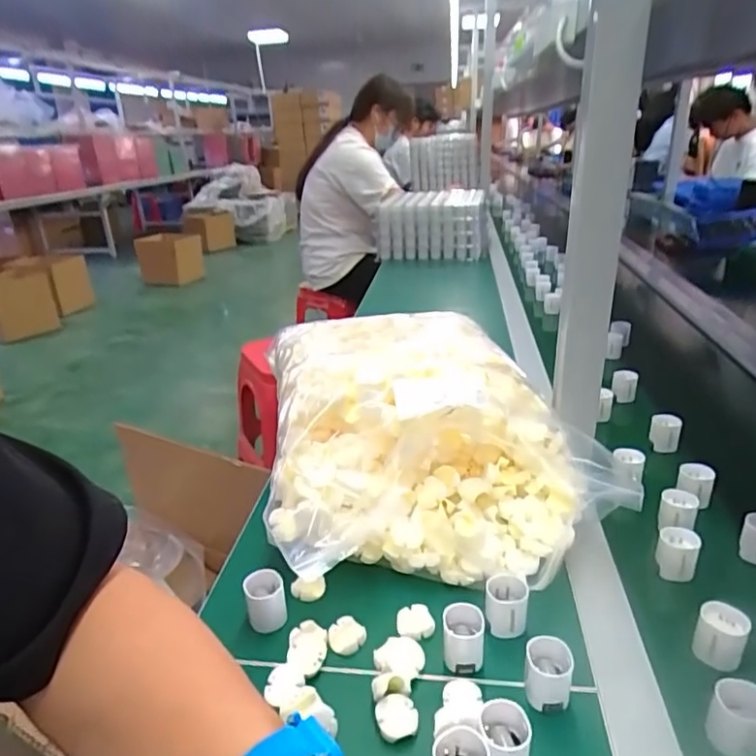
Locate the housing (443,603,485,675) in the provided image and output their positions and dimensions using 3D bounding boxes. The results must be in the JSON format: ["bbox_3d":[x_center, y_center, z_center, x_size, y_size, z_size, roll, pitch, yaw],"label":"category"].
[{"bbox_3d":[0.060,0.182,0.401,0.027,0.033,0.030,1,25,9],"label":"housing"}]

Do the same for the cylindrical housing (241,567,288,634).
[{"bbox_3d":[-0.085,0.171,0.437,0.029,0.034,0.032,-8,25,-11],"label":"cylindrical housing"}]

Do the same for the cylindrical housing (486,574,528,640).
[{"bbox_3d":[0.096,0.172,0.431,0.030,0.044,0.029,2,25,11],"label":"cylindrical housing"}]

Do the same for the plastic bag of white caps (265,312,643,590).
[{"bbox_3d":[0.026,0.040,0.591,0.279,0.133,0.379,-8,25,-10],"label":"plastic bag of white caps"}]

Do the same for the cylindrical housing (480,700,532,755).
[{"bbox_3d":[0.074,0.215,0.334,0.027,0.039,0.033,1,25,9],"label":"cylindrical housing"}]

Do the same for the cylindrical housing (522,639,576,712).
[{"bbox_3d":[0.110,0.196,0.373,0.029,0.041,0.030,-3,24,1],"label":"cylindrical housing"}]

